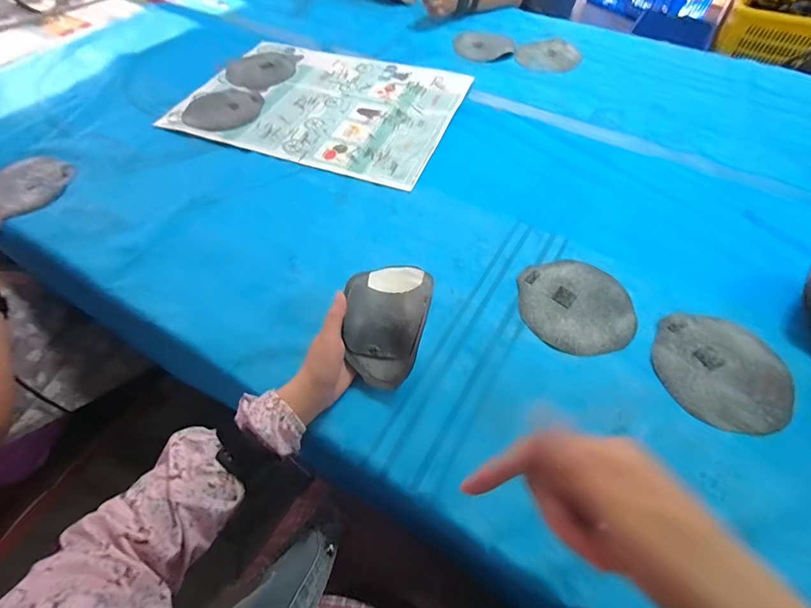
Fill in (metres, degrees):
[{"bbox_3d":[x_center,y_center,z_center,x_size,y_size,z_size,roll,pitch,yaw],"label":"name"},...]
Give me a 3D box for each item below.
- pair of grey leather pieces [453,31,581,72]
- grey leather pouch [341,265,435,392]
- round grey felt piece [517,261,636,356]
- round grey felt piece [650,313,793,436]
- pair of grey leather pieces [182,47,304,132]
[{"bbox_3d":[0.263,-0.608,0.972,0.293,0.010,0.148,15,57,10],"label":"pair of grey leather pieces"},{"bbox_3d":[-0.020,0.016,0.475,0.093,0.065,0.144,6,56,4],"label":"grey leather pouch"},{"bbox_3d":[0.228,0.001,0.543,0.142,0.005,0.144,0,55,0],"label":"round grey felt piece"},{"bbox_3d":[0.374,0.078,0.483,0.142,0.011,0.140,0,55,0],"label":"round grey felt piece"},{"bbox_3d":[-0.345,-0.478,0.879,0.151,0.007,0.335,13,57,9],"label":"pair of grey leather pieces"}]

